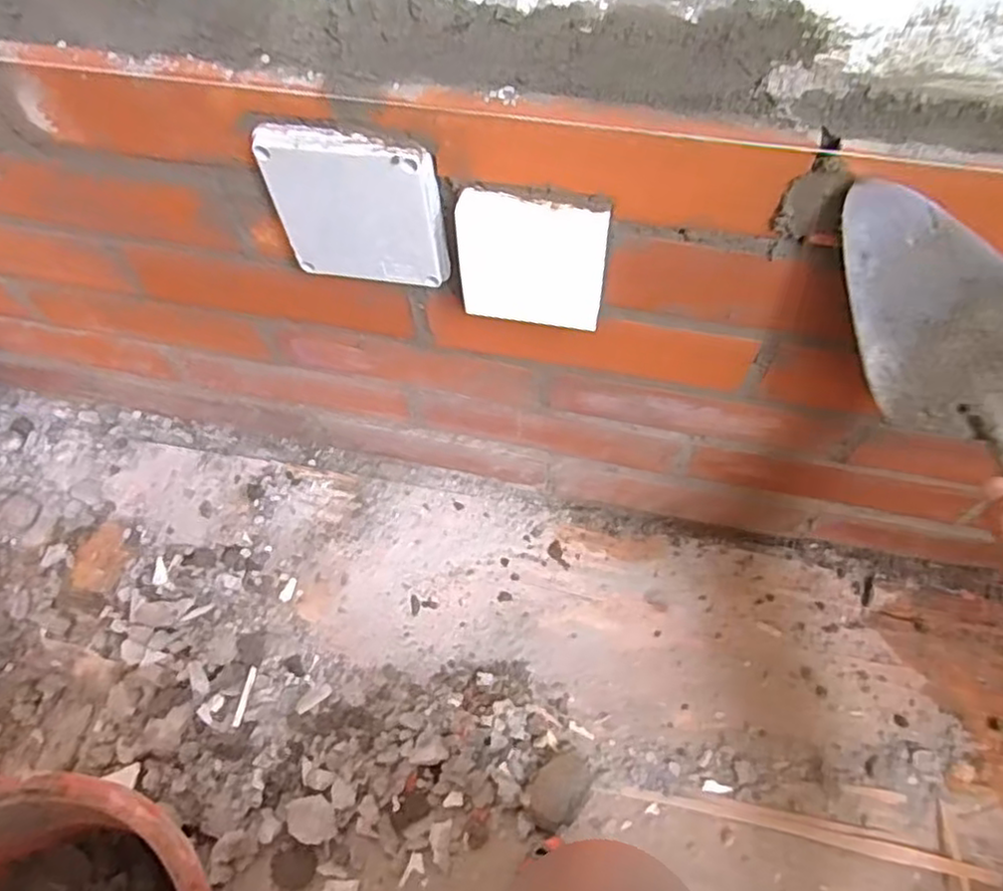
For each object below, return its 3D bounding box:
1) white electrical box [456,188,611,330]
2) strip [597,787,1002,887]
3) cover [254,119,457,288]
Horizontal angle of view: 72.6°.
[{"bbox_3d":[0.019,-0.110,0.414,0.084,0.084,0.021,10,60,8],"label":"white electrical box"},{"bbox_3d":[0.229,0.297,0.534,0.289,0.013,0.018,10,60,8],"label":"strip"},{"bbox_3d":[-0.087,-0.143,0.423,0.102,0.102,0.013,9,60,8],"label":"cover"}]

